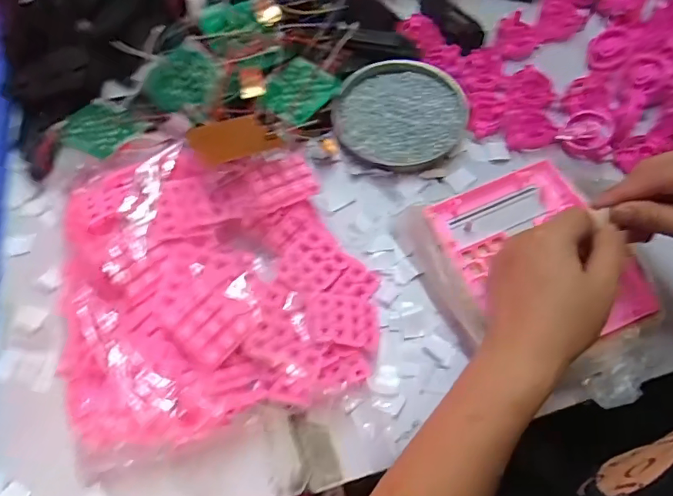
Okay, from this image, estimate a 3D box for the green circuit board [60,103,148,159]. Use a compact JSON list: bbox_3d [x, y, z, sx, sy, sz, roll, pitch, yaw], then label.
[{"bbox_3d":[-0.234,-0.117,0.480,0.069,0.006,0.061,26,62,15],"label":"green circuit board"}]

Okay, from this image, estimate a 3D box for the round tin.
[{"bbox_3d":[0.069,-0.145,0.517,0.130,0.015,0.138,-1,66,3],"label":"round tin"}]

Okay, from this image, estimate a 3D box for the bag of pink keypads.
[{"bbox_3d":[-0.097,0.023,0.420,0.248,0.063,0.250,-14,66,-3],"label":"bag of pink keypads"}]

